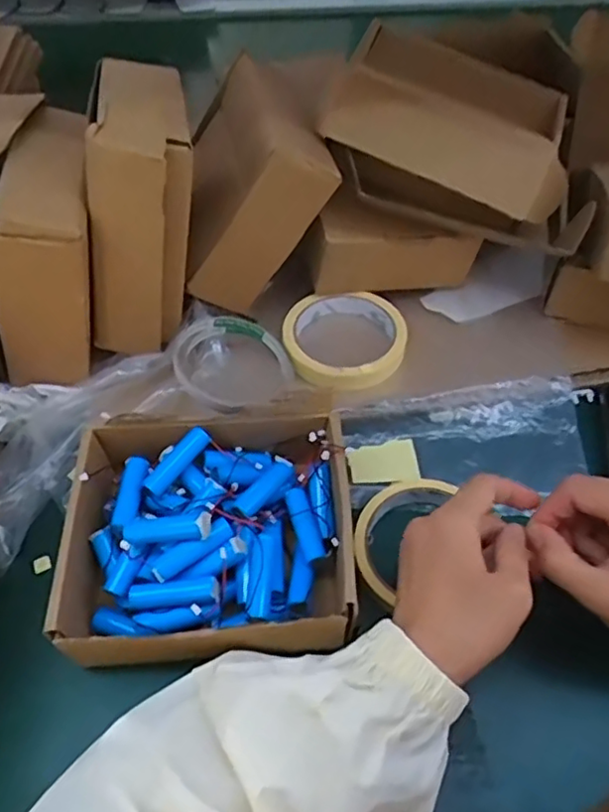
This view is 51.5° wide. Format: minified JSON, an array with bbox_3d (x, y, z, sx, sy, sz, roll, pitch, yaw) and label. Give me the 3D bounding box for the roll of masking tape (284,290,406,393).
[{"bbox_3d":[0.030,-0.059,0.495,0.093,0.019,0.098,1,51,-1],"label":"roll of masking tape"}]

